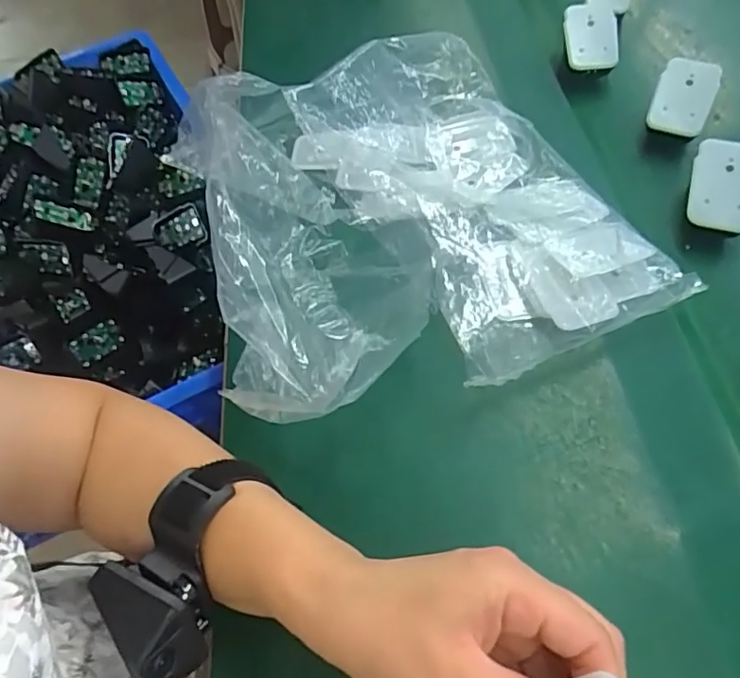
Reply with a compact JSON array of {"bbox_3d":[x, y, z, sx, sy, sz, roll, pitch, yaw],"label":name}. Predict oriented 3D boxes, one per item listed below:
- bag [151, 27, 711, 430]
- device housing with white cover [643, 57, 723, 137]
[{"bbox_3d":[0.021,-0.102,0.395,0.276,0.092,0.303,-18,58,-4],"label":"bag"},{"bbox_3d":[0.246,-0.188,0.436,0.045,0.014,0.056,19,96,0],"label":"device housing with white cover"}]

